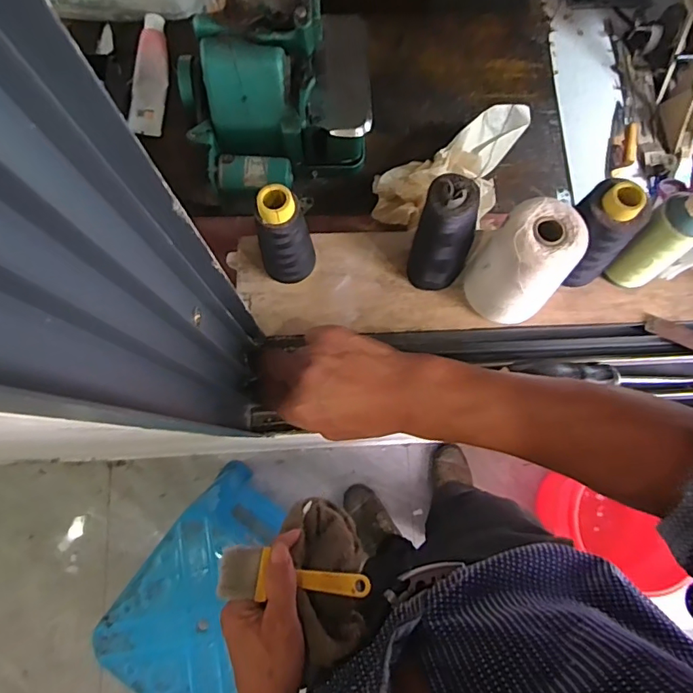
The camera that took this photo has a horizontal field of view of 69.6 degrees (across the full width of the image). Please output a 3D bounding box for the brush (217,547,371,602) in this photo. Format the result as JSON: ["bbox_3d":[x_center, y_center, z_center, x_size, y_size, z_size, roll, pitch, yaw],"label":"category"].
[{"bbox_3d":[-0.046,0.212,0.456,0.139,0.013,0.040,15,56,-16],"label":"brush"}]

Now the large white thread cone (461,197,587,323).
[{"bbox_3d":[0.143,-0.066,0.406,0.066,0.101,0.069,34,80,6],"label":"large white thread cone"}]

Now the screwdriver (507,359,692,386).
[{"bbox_3d":[0.228,0.027,0.433,0.182,0.031,0.028,3,79,0],"label":"screwdriver"}]

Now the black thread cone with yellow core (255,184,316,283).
[{"bbox_3d":[-0.051,-0.089,0.415,0.046,0.099,0.043,-13,79,-3],"label":"black thread cone with yellow core"}]

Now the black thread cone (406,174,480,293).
[{"bbox_3d":[0.082,-0.087,0.412,0.051,0.111,0.051,9,79,1],"label":"black thread cone"}]

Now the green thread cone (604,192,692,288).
[{"bbox_3d":[0.260,-0.084,0.422,0.046,0.104,0.039,44,81,7],"label":"green thread cone"}]

